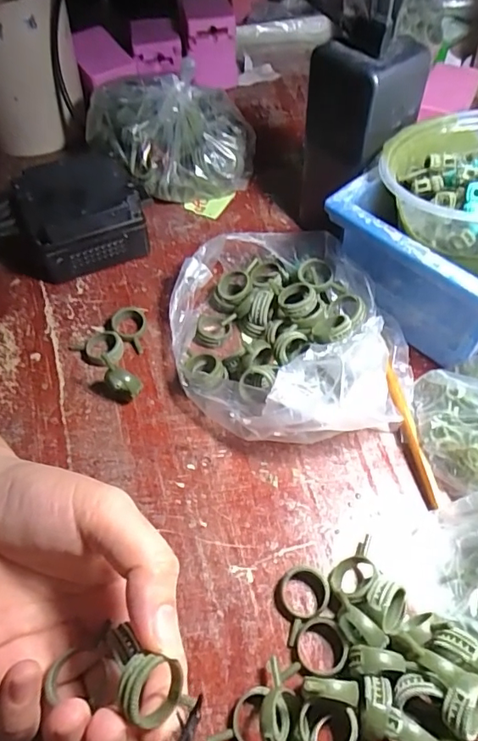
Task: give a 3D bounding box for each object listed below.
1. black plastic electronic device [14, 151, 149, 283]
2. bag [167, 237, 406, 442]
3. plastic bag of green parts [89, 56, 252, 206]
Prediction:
[{"bbox_3d":[-0.116,-0.114,0.373,0.083,0.052,0.073,-21,57,-11],"label":"black plastic electronic device"},{"bbox_3d":[0.027,-0.028,0.312,0.137,0.048,0.159,-9,56,-4],"label":"bag"},{"bbox_3d":[-0.055,-0.188,0.416,0.132,0.062,0.091,-9,56,-4],"label":"plastic bag of green parts"}]

